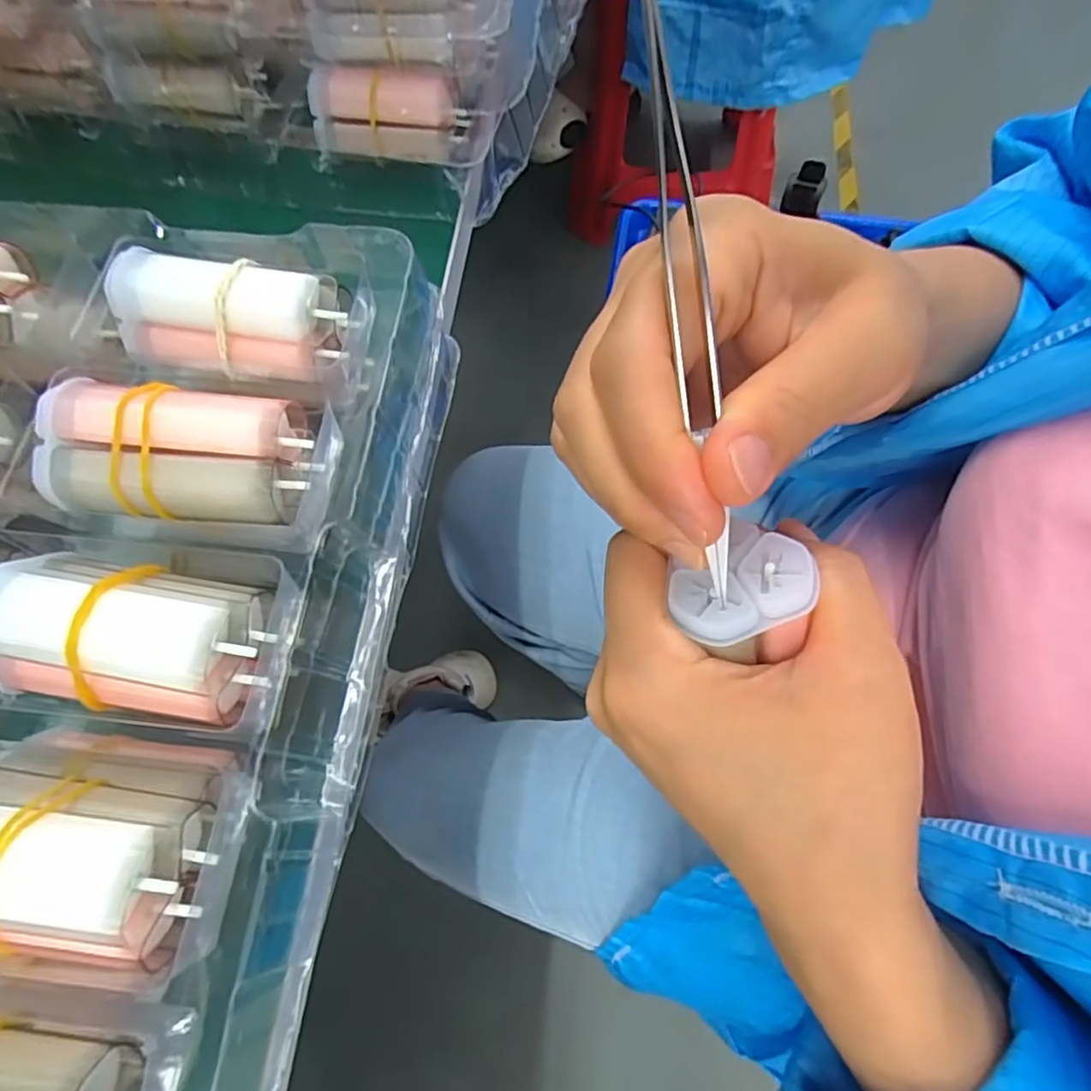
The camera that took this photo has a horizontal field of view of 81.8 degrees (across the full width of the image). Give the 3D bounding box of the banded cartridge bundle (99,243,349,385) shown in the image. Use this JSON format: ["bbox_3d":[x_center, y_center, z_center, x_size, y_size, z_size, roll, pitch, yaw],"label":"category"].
[{"bbox_3d":[-0.098,-0.072,0.196,0.070,0.023,0.026,8,68,5],"label":"banded cartridge bundle"}]

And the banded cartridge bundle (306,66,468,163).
[{"bbox_3d":[-0.071,-0.200,0.291,0.068,0.034,0.020,4,45,4],"label":"banded cartridge bundle"}]

